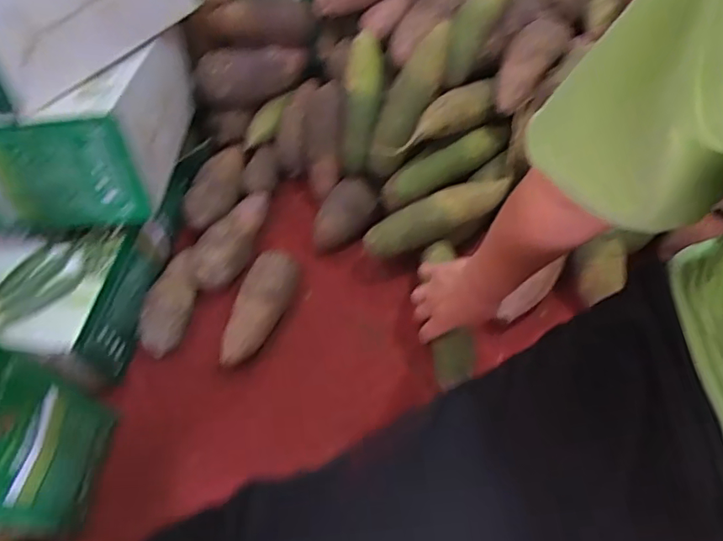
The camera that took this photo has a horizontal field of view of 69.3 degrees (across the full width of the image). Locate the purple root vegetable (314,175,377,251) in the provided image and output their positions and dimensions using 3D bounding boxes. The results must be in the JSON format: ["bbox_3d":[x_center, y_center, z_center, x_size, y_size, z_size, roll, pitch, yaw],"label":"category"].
[{"bbox_3d":[-0.027,-0.081,0.778,0.071,0.064,0.115,41,88,0],"label":"purple root vegetable"}]

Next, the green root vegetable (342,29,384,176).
[{"bbox_3d":[0.000,-0.234,0.739,0.054,0.055,0.192,9,105,8],"label":"green root vegetable"}]

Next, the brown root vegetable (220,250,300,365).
[{"bbox_3d":[-0.133,0.047,0.694,0.066,0.052,0.162,17,62,13],"label":"brown root vegetable"}]

